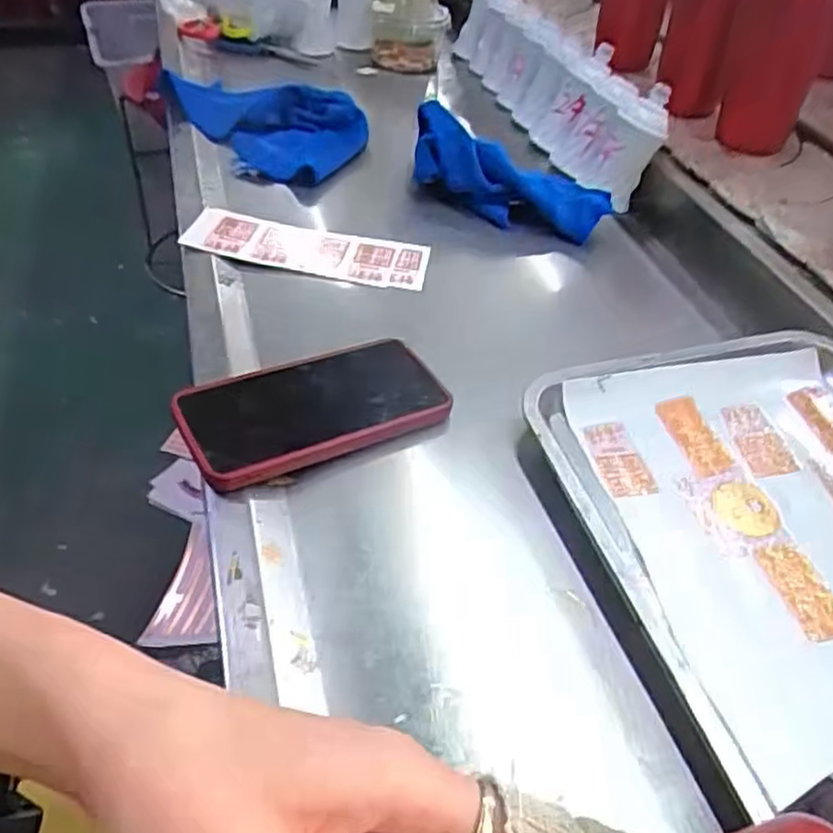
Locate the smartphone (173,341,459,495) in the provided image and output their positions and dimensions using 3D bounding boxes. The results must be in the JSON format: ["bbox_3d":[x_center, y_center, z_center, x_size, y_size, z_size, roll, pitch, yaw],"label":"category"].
[{"bbox_3d":[-0.064,-0.007,0.474,0.165,0.016,0.082,-20,49,-23],"label":"smartphone"}]

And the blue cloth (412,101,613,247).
[{"bbox_3d":[0.085,-0.240,0.732,0.221,0.060,0.080,21,46,17],"label":"blue cloth"}]

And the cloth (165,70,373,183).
[{"bbox_3d":[-0.159,-0.320,0.800,0.148,0.046,0.234,-29,53,-30],"label":"cloth"}]

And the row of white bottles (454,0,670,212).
[{"bbox_3d":[0.158,-0.416,0.912,0.084,0.110,0.482,-5,45,-13],"label":"row of white bottles"}]

